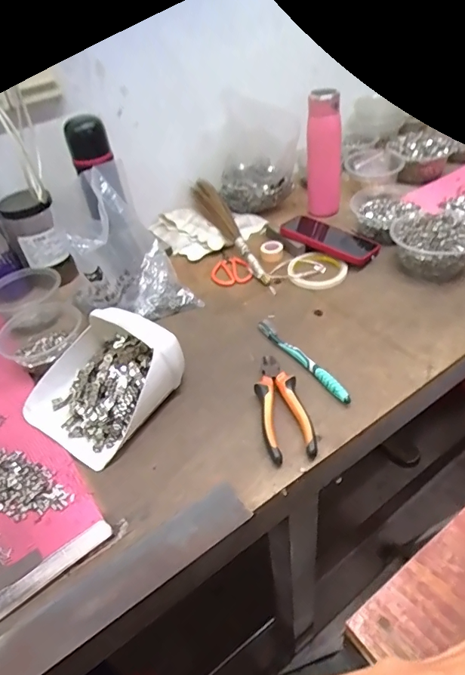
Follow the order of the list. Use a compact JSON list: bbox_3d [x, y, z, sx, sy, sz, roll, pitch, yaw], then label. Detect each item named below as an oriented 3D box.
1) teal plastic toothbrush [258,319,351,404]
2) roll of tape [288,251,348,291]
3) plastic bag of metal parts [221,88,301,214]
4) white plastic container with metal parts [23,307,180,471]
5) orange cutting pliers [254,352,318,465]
[{"bbox_3d":[0.091,0.027,0.600,0.020,0.017,0.180,-27,46,-19],"label":"teal plastic toothbrush"},{"bbox_3d":[0.138,-0.111,0.746,0.094,0.013,0.093,-4,43,4],"label":"roll of tape"},{"bbox_3d":[0.054,-0.358,0.876,0.146,0.209,0.159,-2,43,6],"label":"plastic bag of metal parts"},{"bbox_3d":[-0.162,0.054,0.558,0.150,0.088,0.163,23,51,29],"label":"white plastic container with metal parts"},{"bbox_3d":[0.058,0.080,0.541,0.053,0.024,0.146,-10,42,-2],"label":"orange cutting pliers"}]

